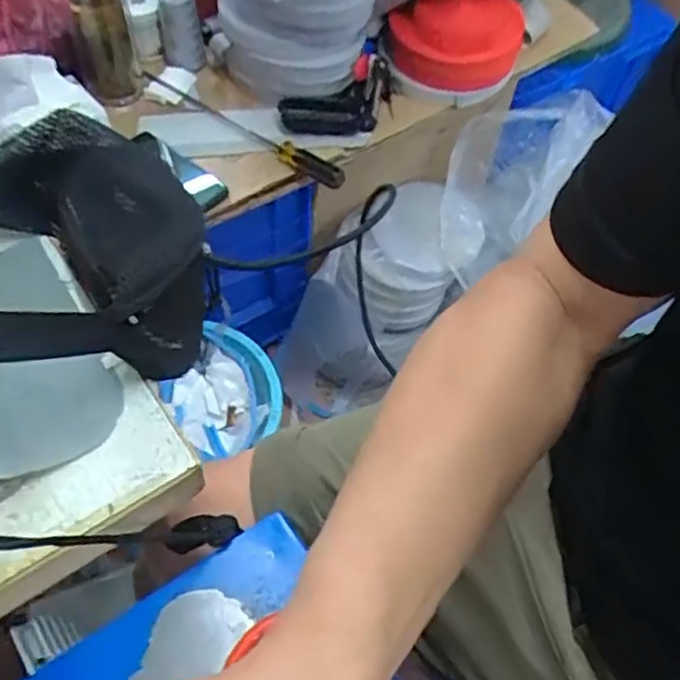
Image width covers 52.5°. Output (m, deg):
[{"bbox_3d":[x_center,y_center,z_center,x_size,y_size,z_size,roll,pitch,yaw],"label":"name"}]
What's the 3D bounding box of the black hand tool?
[{"bbox_3d":[0.001,-0.332,0.967,0.173,0.053,0.098,-12,60,-11],"label":"black hand tool"}]

